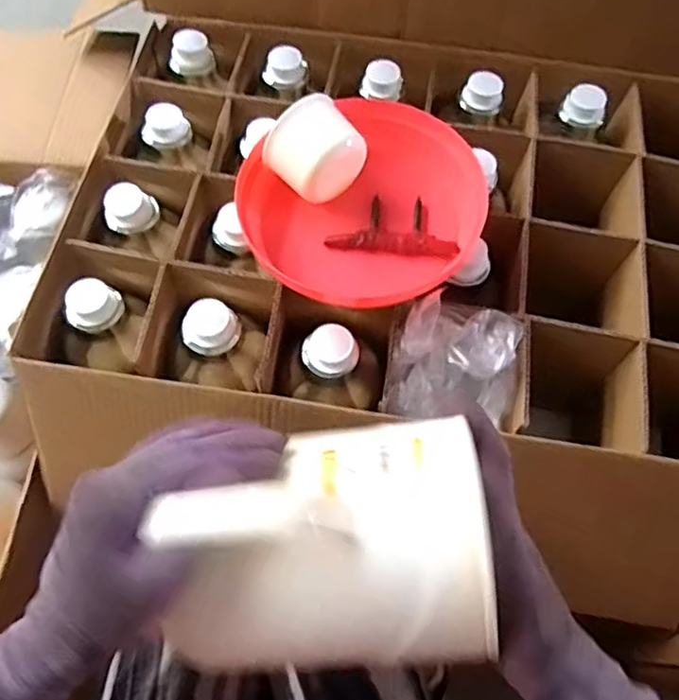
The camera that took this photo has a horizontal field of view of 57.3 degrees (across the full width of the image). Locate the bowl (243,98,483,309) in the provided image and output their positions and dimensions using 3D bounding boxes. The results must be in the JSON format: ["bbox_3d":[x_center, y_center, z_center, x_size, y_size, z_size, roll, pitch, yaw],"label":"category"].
[{"bbox_3d":[0.029,-0.135,0.597,0.216,0.047,0.201,0,64,-1],"label":"bowl"}]

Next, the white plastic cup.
[{"bbox_3d":[-0.027,-0.189,0.582,0.083,0.074,0.065,-32,69,-15],"label":"white plastic cup"}]

